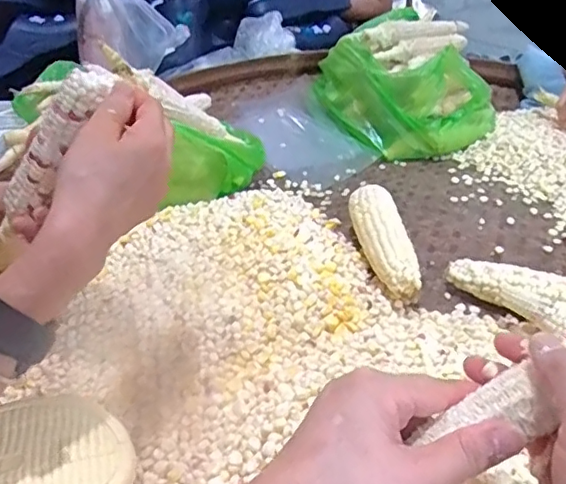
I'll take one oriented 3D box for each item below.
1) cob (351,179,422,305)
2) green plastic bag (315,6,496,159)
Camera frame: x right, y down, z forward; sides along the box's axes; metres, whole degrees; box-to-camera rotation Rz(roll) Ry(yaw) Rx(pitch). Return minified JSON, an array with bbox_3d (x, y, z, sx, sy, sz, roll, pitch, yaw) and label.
[{"bbox_3d":[0.109,0.004,0.619,0.049,0.052,0.175,-4,34,-6],"label":"cob"},{"bbox_3d":[0.201,-0.273,0.957,0.181,0.178,0.266,-24,41,-31],"label":"green plastic bag"}]

